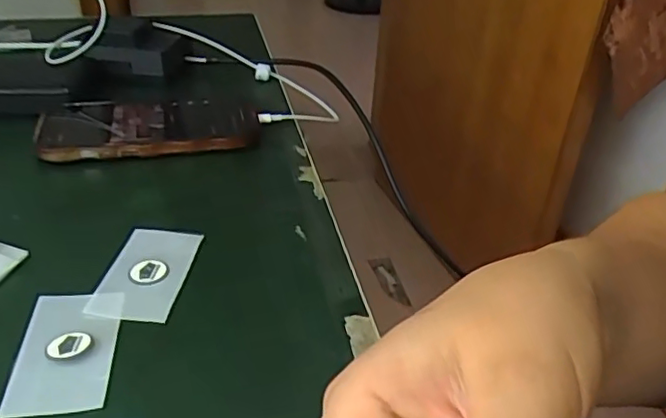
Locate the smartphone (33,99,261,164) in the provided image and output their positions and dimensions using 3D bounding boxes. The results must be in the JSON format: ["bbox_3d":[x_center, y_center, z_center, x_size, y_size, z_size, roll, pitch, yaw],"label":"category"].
[{"bbox_3d":[-0.133,-0.063,0.451,0.150,0.011,0.082,-7,35,-16],"label":"smartphone"}]

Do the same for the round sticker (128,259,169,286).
[{"bbox_3d":[-0.096,0.033,0.322,0.020,0.004,0.021,3,34,-2],"label":"round sticker"}]

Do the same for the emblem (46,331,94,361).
[{"bbox_3d":[-0.118,0.061,0.275,0.019,0.004,0.017,-18,40,-30],"label":"emblem"}]

